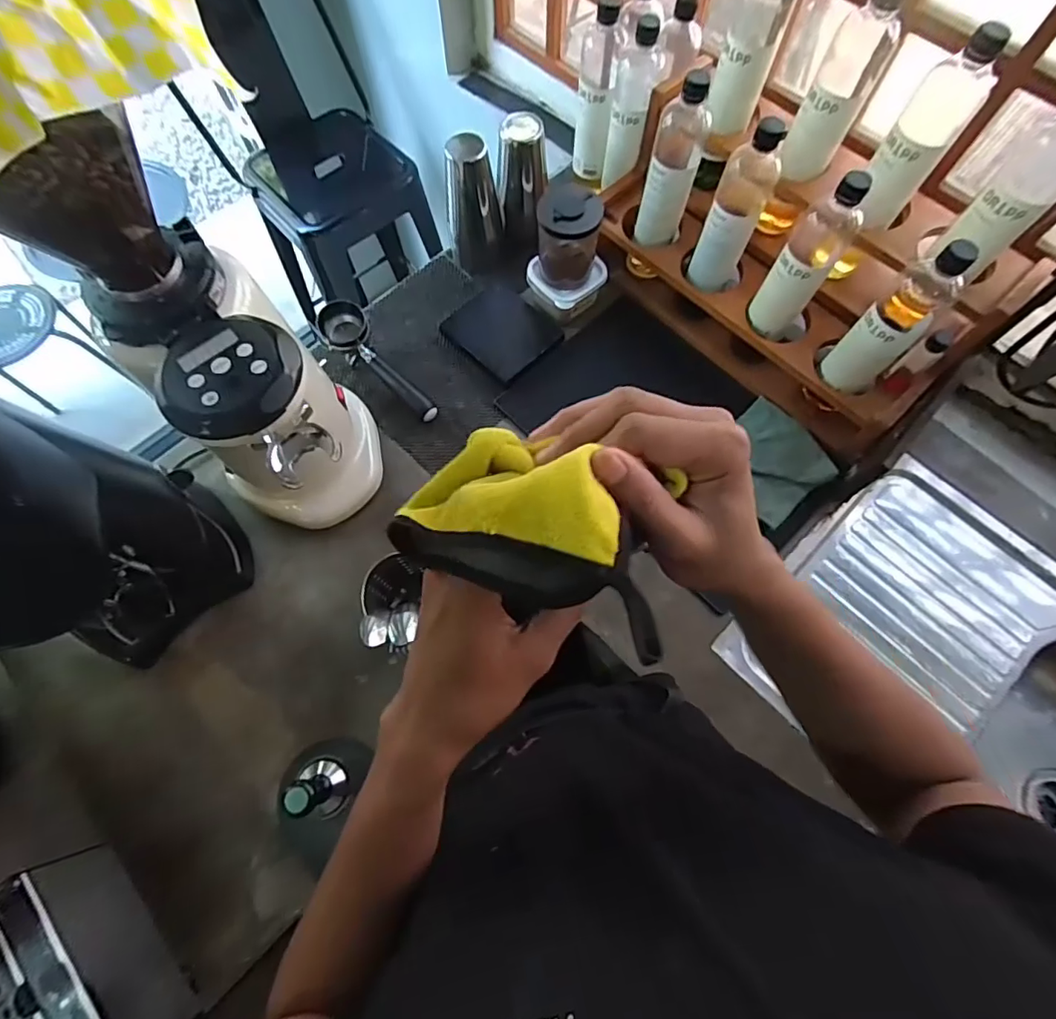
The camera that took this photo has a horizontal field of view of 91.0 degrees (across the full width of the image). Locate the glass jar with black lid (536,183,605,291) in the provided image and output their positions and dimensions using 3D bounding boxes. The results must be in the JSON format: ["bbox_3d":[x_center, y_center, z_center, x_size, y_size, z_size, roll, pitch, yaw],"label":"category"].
[{"bbox_3d":[0.058,-0.391,0.751,0.088,0.113,0.075,3,70,1],"label":"glass jar with black lid"}]

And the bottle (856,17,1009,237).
[{"bbox_3d":[0.440,-0.416,0.593,0.064,0.204,0.063,37,74,12],"label":"bottle"}]

